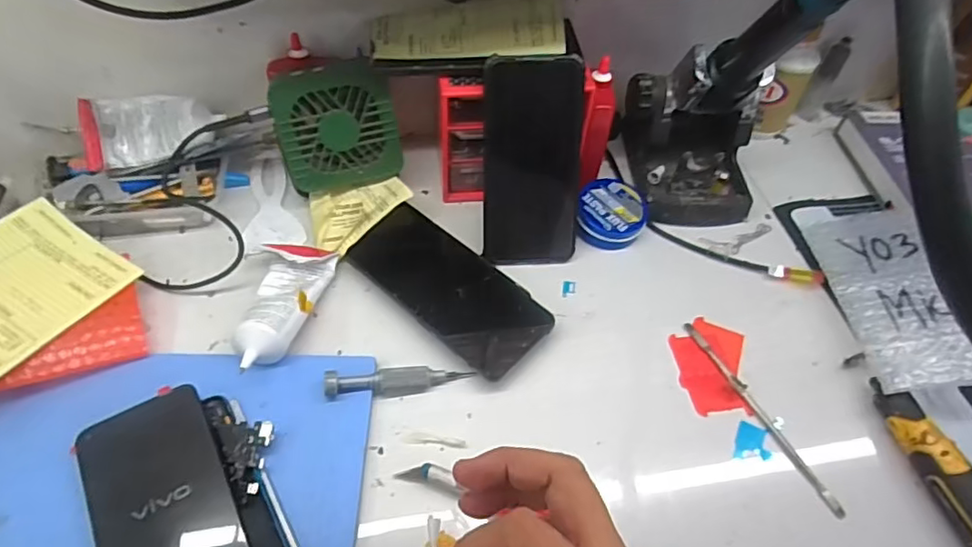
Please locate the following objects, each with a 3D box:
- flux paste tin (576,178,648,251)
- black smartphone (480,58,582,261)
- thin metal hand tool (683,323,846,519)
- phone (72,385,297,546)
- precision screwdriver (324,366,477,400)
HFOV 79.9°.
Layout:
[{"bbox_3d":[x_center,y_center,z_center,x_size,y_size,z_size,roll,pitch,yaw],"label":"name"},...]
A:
[{"bbox_3d":[0.111,-0.053,0.517,0.059,0.020,0.063,1,53,-2],"label":"flux paste tin"},{"bbox_3d":[0.038,-0.086,0.469,0.078,0.164,0.011,-2,20,-6],"label":"black smartphone"},{"bbox_3d":[0.198,0.099,0.421,0.010,0.006,0.161,-20,57,-17],"label":"thin metal hand tool"},{"bbox_3d":[-0.175,0.145,0.346,0.097,0.022,0.172,-27,59,-21],"label":"phone"},{"bbox_3d":[-0.062,0.076,0.416,0.101,0.021,0.014,-6,54,-7],"label":"precision screwdriver"}]

